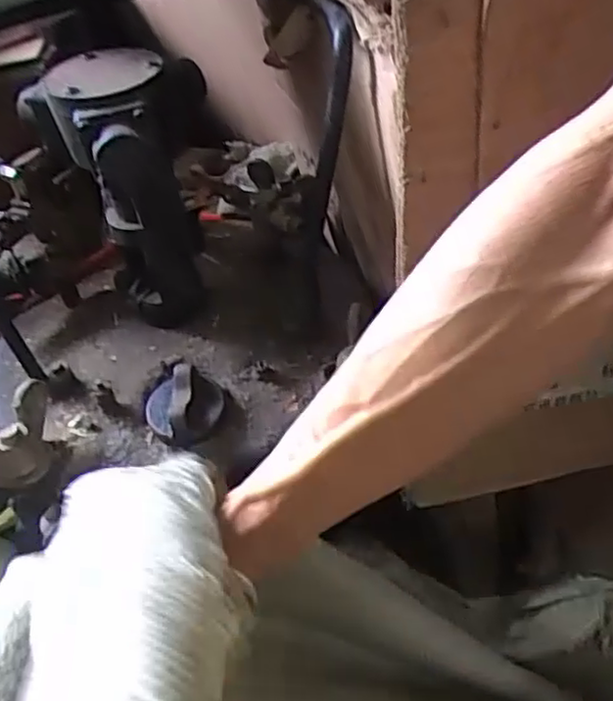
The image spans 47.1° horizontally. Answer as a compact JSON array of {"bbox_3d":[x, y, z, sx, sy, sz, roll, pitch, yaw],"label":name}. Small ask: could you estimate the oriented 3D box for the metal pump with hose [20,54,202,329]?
[{"bbox_3d":[-0.118,-0.108,0.532,0.089,0.210,0.100,-37,53,-26],"label":"metal pump with hose"}]

